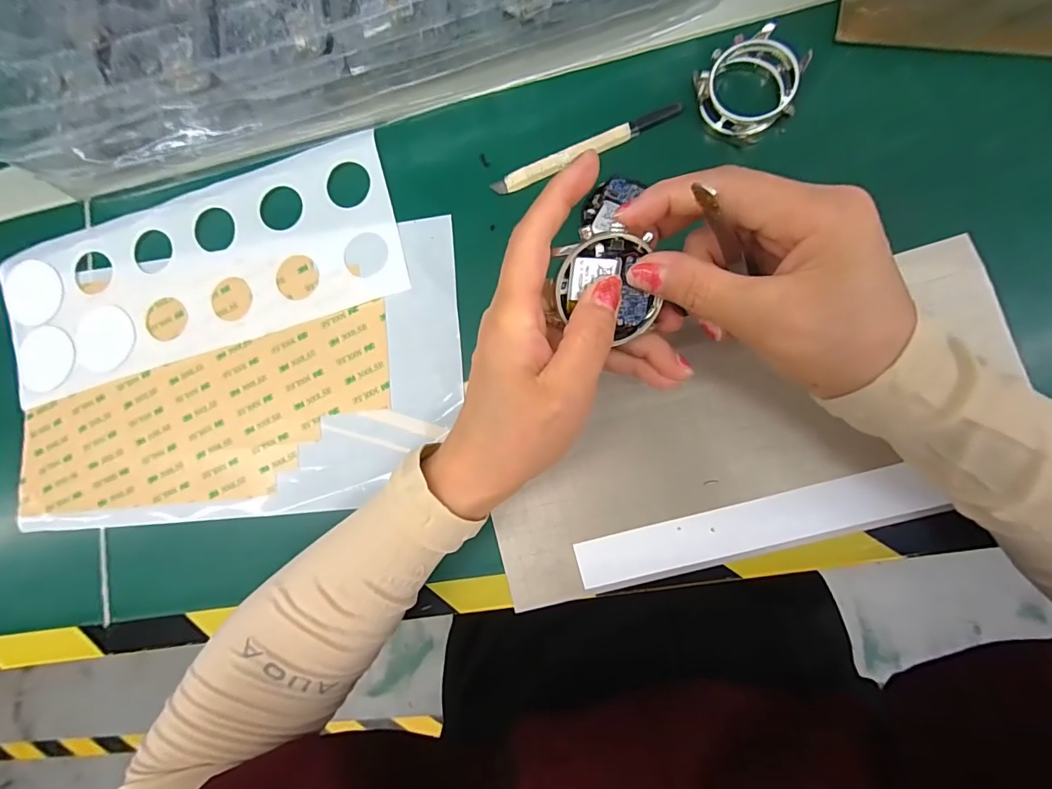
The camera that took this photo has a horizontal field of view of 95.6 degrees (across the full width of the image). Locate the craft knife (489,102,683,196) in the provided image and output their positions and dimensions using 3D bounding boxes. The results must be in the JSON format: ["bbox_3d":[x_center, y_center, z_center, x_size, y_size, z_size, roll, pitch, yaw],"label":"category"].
[{"bbox_3d":[0.035,-0.141,0.277,0.112,0.009,0.011,-23,81,6],"label":"craft knife"}]

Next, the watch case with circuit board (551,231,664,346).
[{"bbox_3d":[0.032,-0.042,0.195,0.040,0.007,0.045,-17,114,-1],"label":"watch case with circuit board"}]

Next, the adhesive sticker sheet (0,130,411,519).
[{"bbox_3d":[-0.205,-0.034,0.303,0.275,0.006,0.192,-15,83,7],"label":"adhesive sticker sheet"}]

